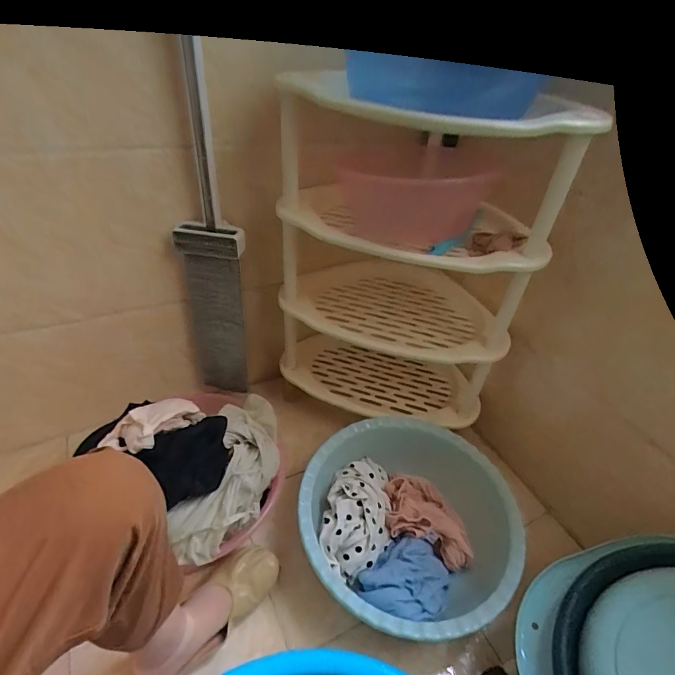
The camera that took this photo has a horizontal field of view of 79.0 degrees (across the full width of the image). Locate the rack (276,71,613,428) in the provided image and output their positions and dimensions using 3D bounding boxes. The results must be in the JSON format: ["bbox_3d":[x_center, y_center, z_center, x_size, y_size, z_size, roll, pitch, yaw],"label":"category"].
[{"bbox_3d":[0.117,-0.144,0.859,0.456,0.600,0.345,11,39,7],"label":"rack"}]

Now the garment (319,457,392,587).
[{"bbox_3d":[0.040,0.312,0.743,0.118,0.069,0.212,9,38,4],"label":"garment"}]

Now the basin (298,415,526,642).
[{"bbox_3d":[0.125,0.326,0.736,0.359,0.100,0.371,3,38,-3],"label":"basin"}]

